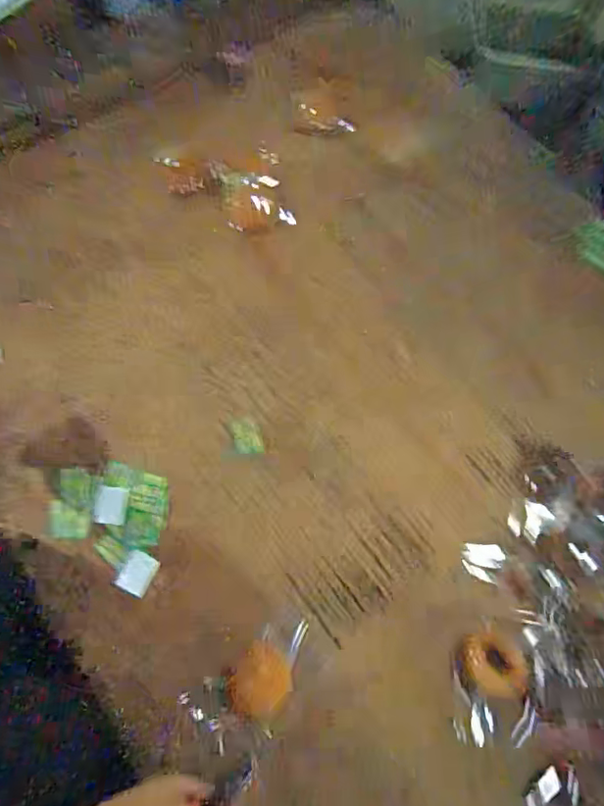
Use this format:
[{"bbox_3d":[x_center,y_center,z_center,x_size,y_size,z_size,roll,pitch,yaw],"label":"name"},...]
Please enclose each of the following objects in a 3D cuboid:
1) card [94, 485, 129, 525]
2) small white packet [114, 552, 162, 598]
[{"bbox_3d":[-0.269,0.145,0.796,0.041,0.010,0.051,7,70,-4],"label":"card"},{"bbox_3d":[-0.227,0.235,0.775,0.045,0.004,0.054,26,65,-4],"label":"small white packet"}]

